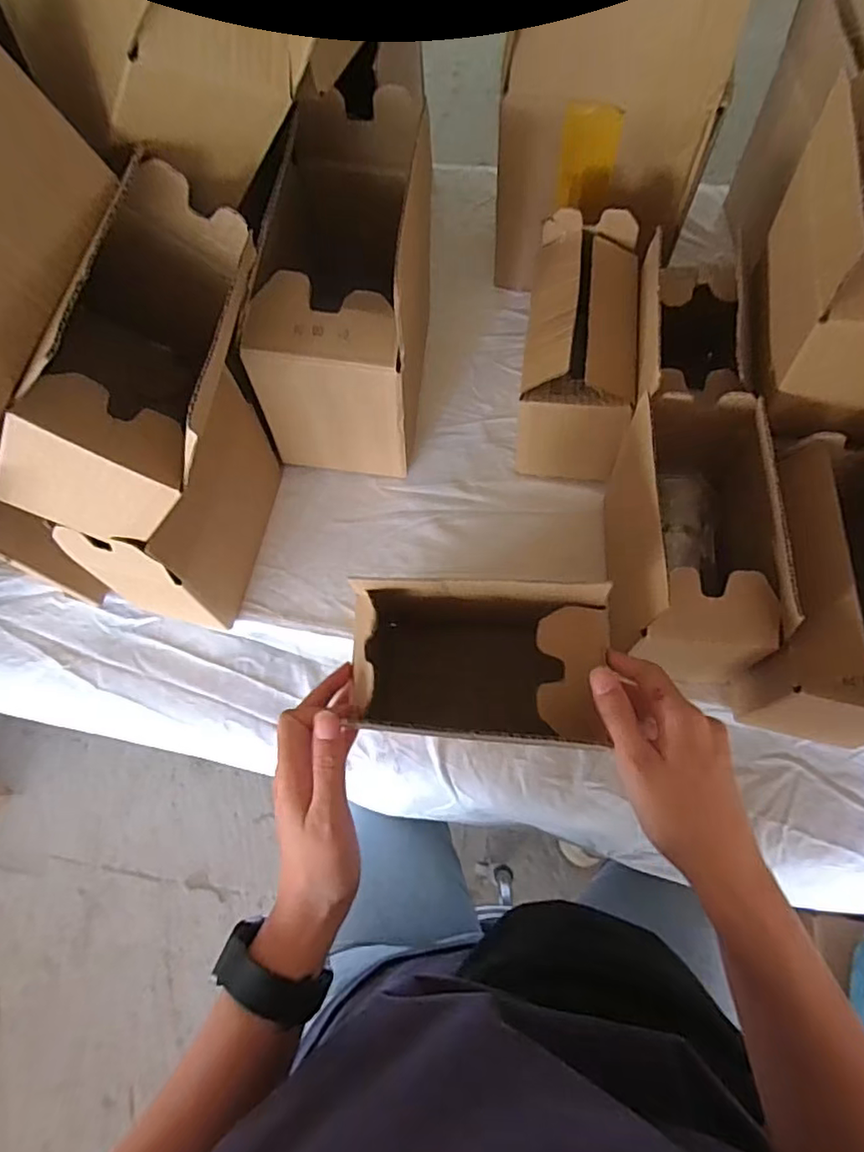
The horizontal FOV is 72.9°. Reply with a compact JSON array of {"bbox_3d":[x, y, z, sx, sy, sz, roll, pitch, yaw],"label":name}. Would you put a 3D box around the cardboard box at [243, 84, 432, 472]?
[{"bbox_3d":[-0.083,-0.249,0.550,0.139,0.191,0.232,2,67,3],"label":"cardboard box"}]

